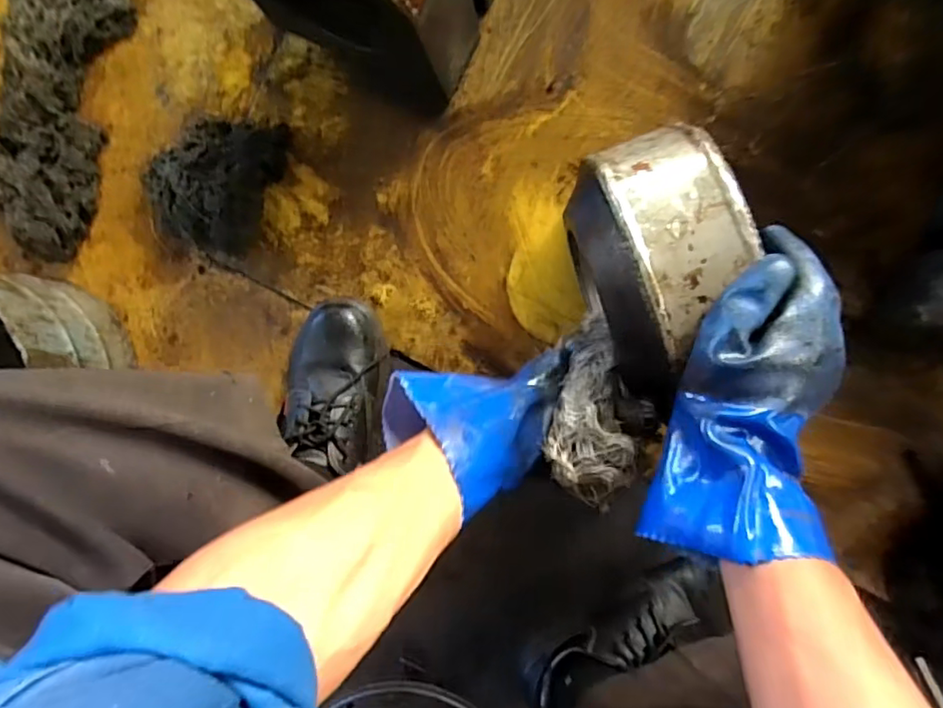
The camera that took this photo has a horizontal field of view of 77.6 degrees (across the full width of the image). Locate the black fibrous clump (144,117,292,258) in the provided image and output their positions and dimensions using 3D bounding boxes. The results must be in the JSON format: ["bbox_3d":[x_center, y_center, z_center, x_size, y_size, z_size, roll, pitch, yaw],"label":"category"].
[{"bbox_3d":[-0.290,-0.196,0.646,0.133,0.077,0.149,18,94,6],"label":"black fibrous clump"}]

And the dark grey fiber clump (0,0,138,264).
[{"bbox_3d":[-0.490,-0.307,0.676,0.136,0.062,0.376,16,94,6],"label":"dark grey fiber clump"}]

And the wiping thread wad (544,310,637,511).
[{"bbox_3d":[0.092,0.039,0.446,0.060,0.029,0.144,1,73,7],"label":"wiping thread wad"}]

